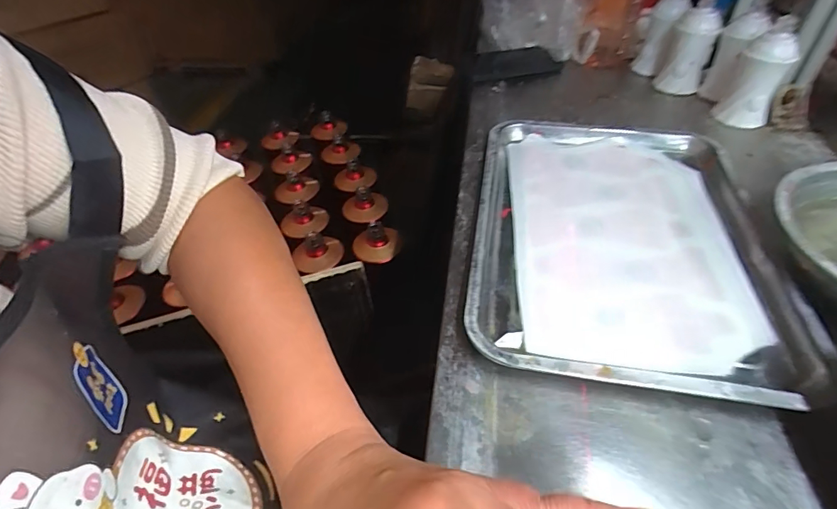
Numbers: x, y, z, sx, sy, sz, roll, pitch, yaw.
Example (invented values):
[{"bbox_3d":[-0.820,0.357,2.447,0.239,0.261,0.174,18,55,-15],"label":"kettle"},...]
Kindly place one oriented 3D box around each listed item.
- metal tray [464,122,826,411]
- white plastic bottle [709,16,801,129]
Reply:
[{"bbox_3d":[0.183,-0.024,0.419,0.246,0.023,0.341,8,46,7],"label":"metal tray"},{"bbox_3d":[0.418,-0.219,0.544,0.058,0.113,0.055,30,53,26],"label":"white plastic bottle"}]

